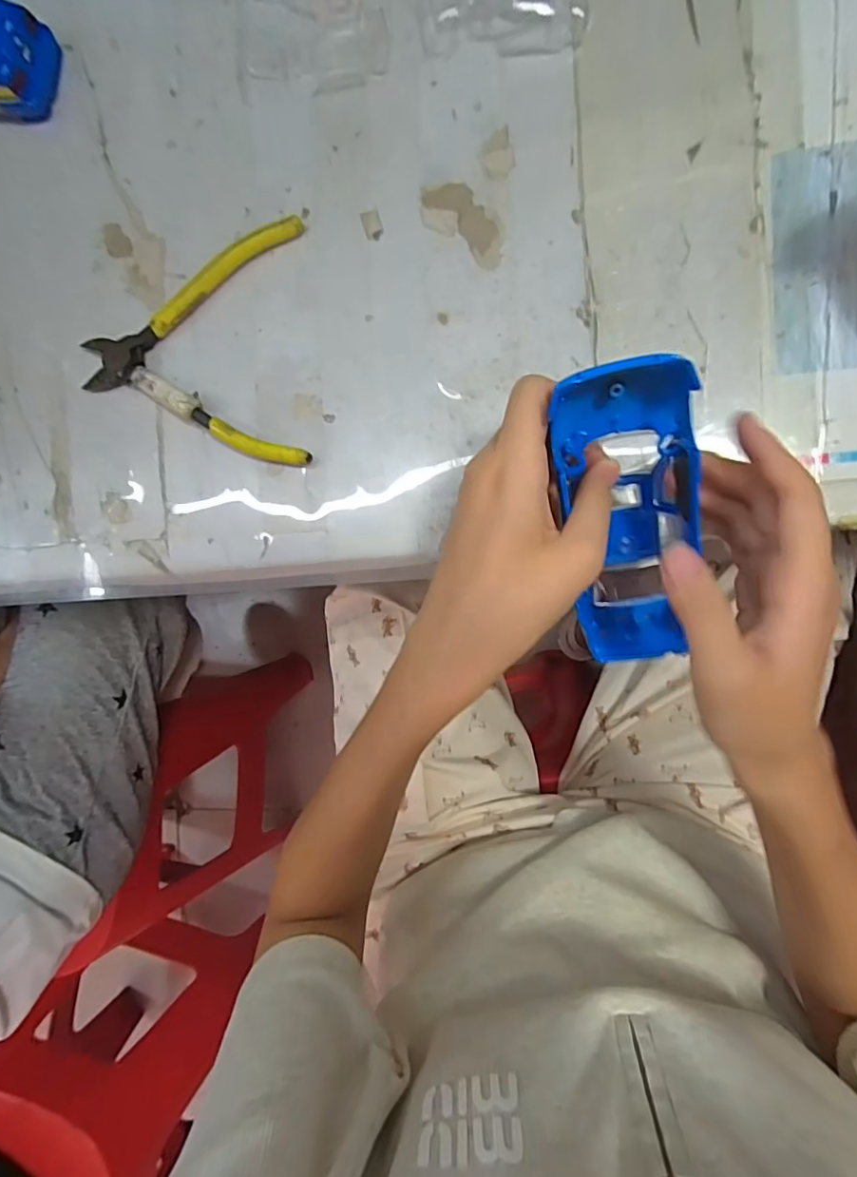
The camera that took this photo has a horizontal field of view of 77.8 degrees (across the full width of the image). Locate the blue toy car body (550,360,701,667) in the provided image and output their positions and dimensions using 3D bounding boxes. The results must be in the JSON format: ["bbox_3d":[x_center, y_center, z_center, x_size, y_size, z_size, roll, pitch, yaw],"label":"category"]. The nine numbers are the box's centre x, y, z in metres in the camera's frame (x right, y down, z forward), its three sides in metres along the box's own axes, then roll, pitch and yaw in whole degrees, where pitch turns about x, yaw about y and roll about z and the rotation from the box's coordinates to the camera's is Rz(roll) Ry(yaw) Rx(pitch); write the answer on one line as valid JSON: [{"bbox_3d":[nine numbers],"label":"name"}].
[{"bbox_3d":[0.086,-0.030,0.234,0.052,0.036,0.128,-7,117,9],"label":"blue toy car body"}]

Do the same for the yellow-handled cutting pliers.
[{"bbox_3d":[-0.135,-0.135,0.306,0.133,0.013,0.133,-2,91,9],"label":"yellow-handled cutting pliers"}]

